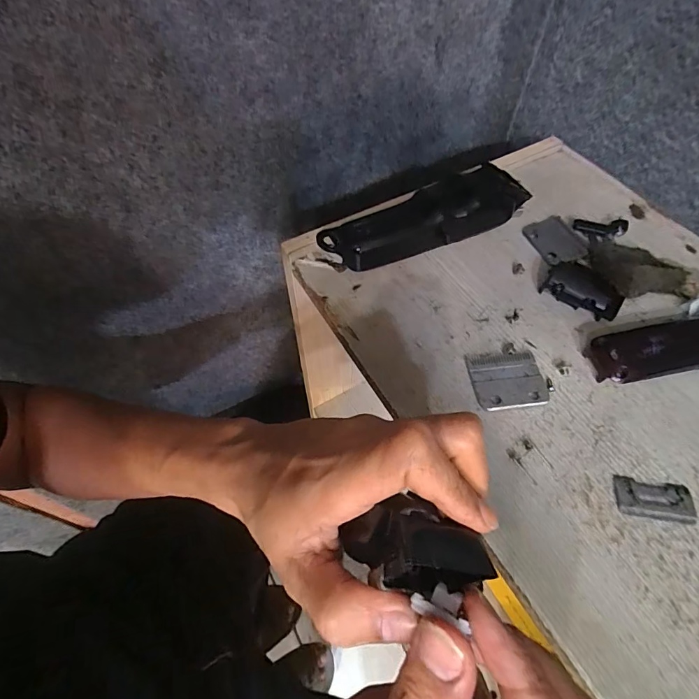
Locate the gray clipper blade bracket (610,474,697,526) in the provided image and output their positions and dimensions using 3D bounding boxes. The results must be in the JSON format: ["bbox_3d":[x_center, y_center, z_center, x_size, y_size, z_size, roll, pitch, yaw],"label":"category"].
[{"bbox_3d":[0.172,0.084,0.238,0.041,0.004,0.021,10,57,5],"label":"gray clipper blade bracket"}]

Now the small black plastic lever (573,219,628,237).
[{"bbox_3d":[0.209,-0.102,0.352,0.041,0.009,0.014,10,57,5],"label":"small black plastic lever"}]

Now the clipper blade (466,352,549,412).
[{"bbox_3d":[0.103,0.020,0.280,0.046,0.004,0.042,-4,57,-4],"label":"clipper blade"}]

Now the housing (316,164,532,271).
[{"bbox_3d":[0.057,-0.099,0.329,0.159,0.039,0.040,-24,60,-16],"label":"housing"}]

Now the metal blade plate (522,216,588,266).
[{"bbox_3d":[0.170,-0.090,0.350,0.038,0.004,0.051,-22,59,-7],"label":"metal blade plate"}]

